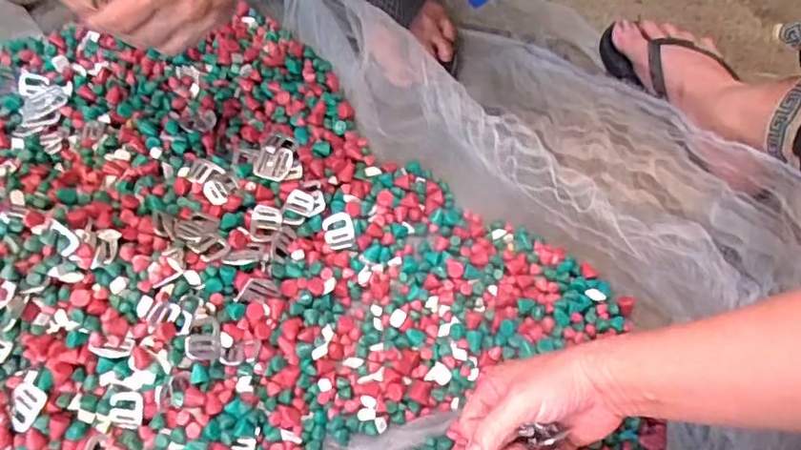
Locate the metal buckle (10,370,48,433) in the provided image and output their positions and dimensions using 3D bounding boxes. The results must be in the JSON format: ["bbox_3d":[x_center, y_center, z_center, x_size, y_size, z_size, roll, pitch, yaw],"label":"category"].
[{"bbox_3d":[-0.283,0.134,0.464,0.024,0.004,0.043,25,79,-5],"label":"metal buckle"}]

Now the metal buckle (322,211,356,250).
[{"bbox_3d":[-0.055,0.004,0.546,0.026,0.006,0.032,-12,65,-8],"label":"metal buckle"}]

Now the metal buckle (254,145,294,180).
[{"bbox_3d":[-0.115,-0.058,0.554,0.033,0.008,0.033,1,64,-2],"label":"metal buckle"}]

